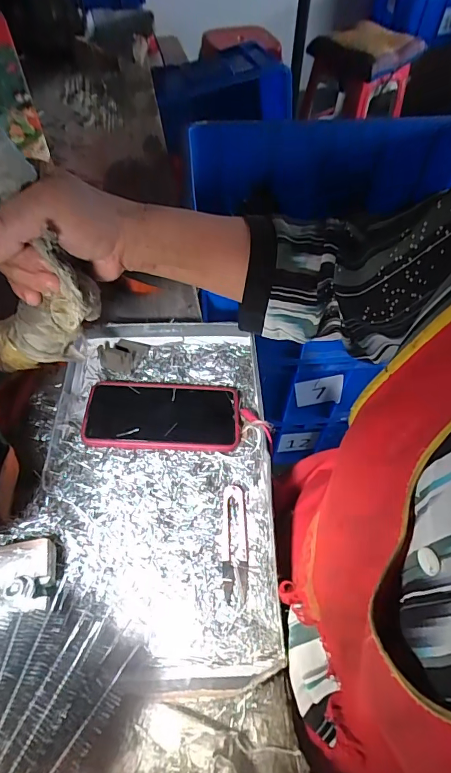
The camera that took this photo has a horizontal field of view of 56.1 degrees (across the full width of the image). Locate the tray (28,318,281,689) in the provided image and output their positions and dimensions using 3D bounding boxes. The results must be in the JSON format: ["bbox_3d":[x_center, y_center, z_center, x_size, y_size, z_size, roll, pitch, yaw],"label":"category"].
[{"bbox_3d":[-0.062,0.077,0.417,0.208,0.038,0.355,-3,56,-3],"label":"tray"}]

